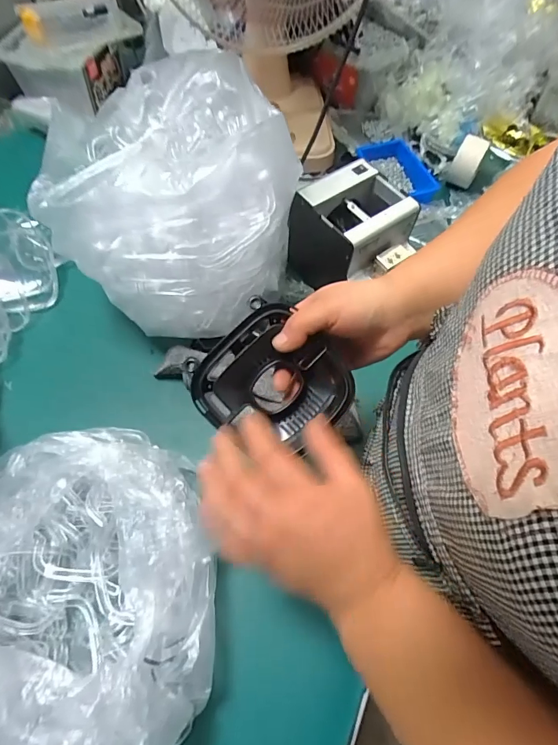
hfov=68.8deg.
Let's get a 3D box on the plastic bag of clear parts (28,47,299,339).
[{"bbox_3d":[-0.157,-0.243,0.525,0.284,0.204,0.356,-25,66,-13],"label":"plastic bag of clear parts"}]

